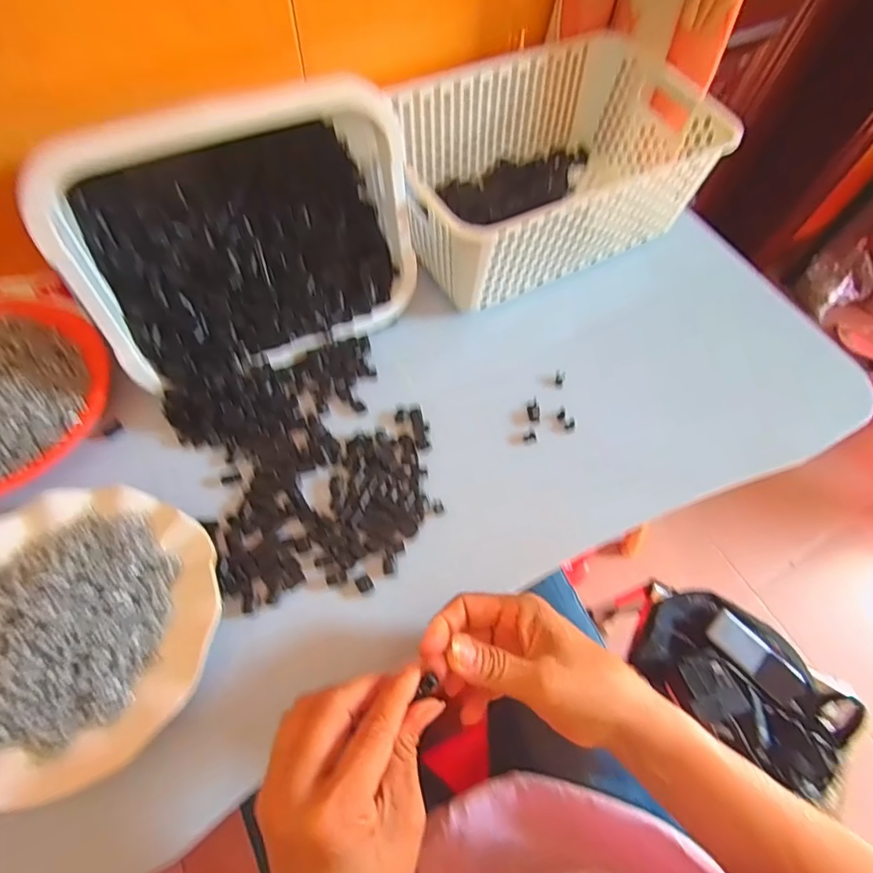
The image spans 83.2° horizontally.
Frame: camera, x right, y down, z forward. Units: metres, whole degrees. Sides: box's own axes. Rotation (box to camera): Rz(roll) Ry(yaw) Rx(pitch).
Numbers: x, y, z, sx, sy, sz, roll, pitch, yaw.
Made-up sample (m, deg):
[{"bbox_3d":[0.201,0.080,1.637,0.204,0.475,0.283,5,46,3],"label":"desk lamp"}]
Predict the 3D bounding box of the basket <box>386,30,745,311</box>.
[{"bbox_3d":[0.106,-0.271,0.506,0.309,0.108,0.206,-21,67,-13],"label":"basket"}]

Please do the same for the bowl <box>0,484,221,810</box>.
[{"bbox_3d":[-0.242,0.126,0.326,0.179,0.037,0.180,2,63,-3],"label":"bowl"}]

